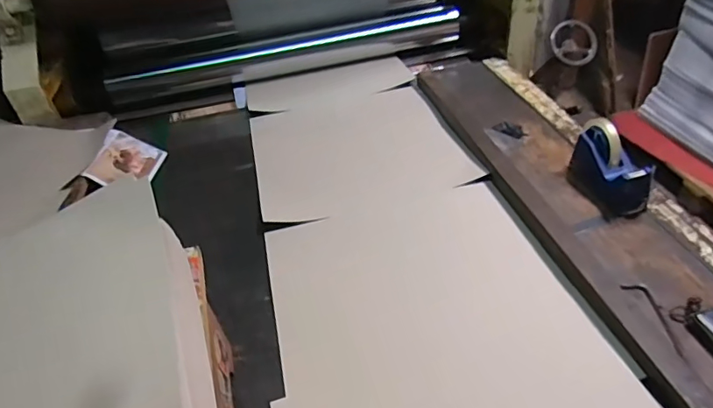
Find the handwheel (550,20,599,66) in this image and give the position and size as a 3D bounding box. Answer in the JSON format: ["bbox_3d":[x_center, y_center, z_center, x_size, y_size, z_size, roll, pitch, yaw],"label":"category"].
[{"bbox_3d":[0.568,-0.416,1.269,0.137,0.047,0.116,17,79,-13],"label":"handwheel"}]

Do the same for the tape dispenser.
[{"bbox_3d":[0.447,-0.067,0.875,0.070,0.107,0.168,-15,40,-9],"label":"tape dispenser"}]

